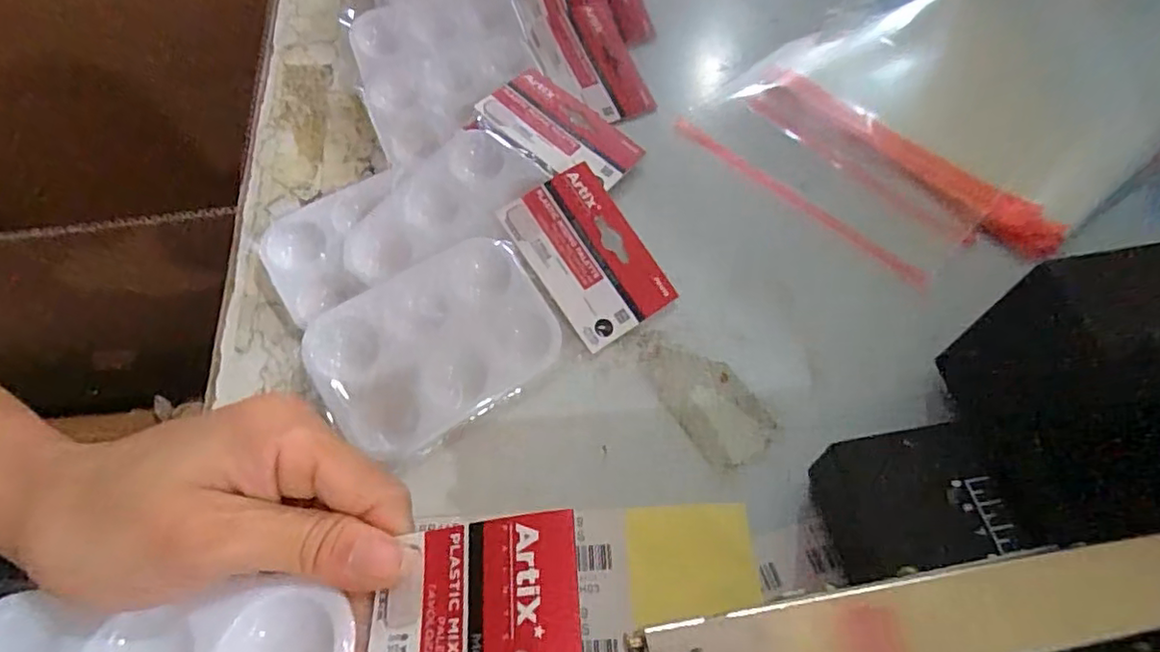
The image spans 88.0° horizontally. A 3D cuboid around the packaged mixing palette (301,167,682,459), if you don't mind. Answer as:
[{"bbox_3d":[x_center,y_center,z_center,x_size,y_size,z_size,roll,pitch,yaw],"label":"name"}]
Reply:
[{"bbox_3d":[-0.052,-0.005,0.333,0.202,0.014,0.102,-35,77,-15],"label":"packaged mixing palette"}]

